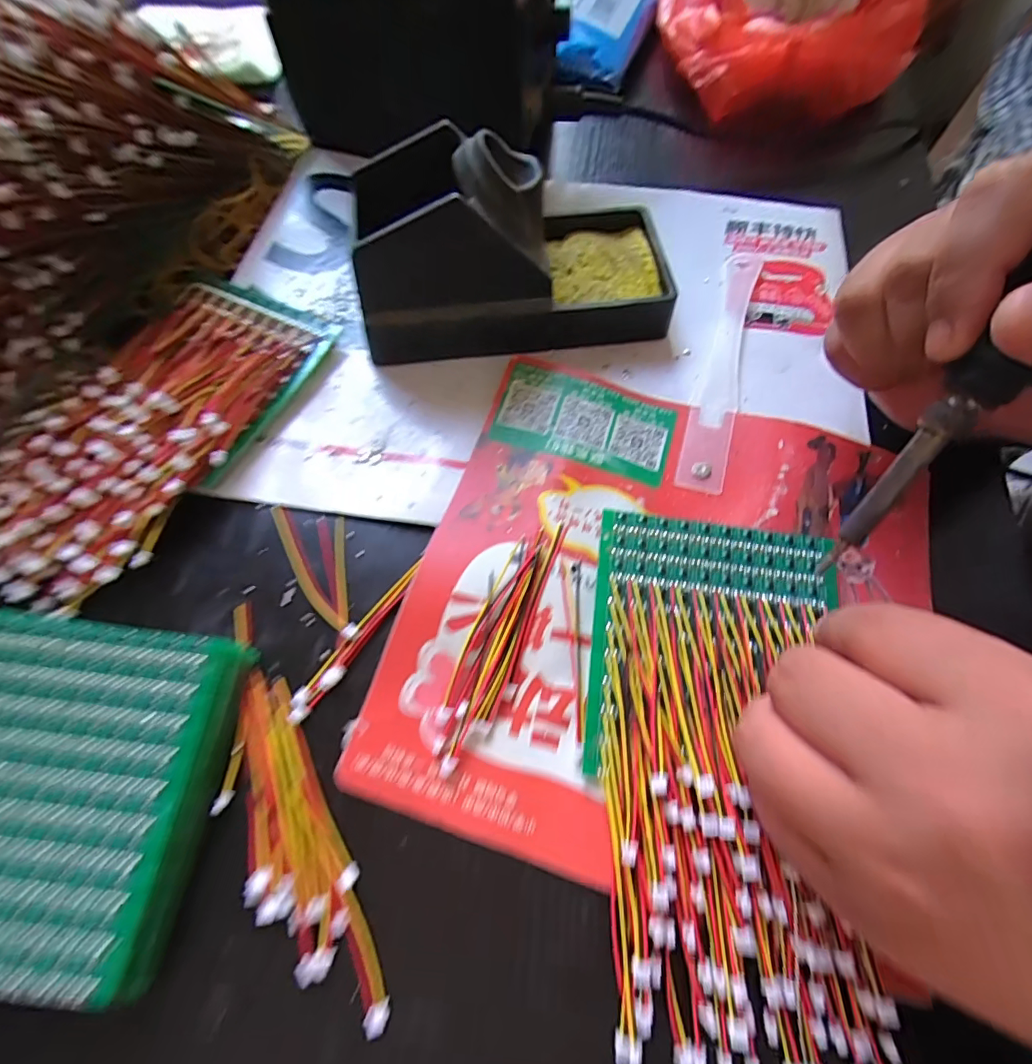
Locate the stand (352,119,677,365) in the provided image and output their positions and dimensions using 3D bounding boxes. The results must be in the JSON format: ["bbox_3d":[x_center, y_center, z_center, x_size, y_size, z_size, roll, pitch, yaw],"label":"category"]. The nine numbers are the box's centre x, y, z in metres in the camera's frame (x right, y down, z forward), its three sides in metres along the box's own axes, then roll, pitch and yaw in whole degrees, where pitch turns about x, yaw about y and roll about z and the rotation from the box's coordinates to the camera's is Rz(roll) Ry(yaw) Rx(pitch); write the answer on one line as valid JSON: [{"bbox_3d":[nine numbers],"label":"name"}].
[{"bbox_3d":[0.000,-0.139,0.244,0.149,0.071,0.069,-8,65,-4],"label":"stand"}]

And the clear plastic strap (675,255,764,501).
[{"bbox_3d":[0.104,-0.088,0.259,0.020,0.004,0.156,14,65,13],"label":"clear plastic strap"}]

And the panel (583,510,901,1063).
[{"bbox_3d":[0.071,0.075,0.179,0.088,0.018,0.170,5,65,0],"label":"panel"}]

